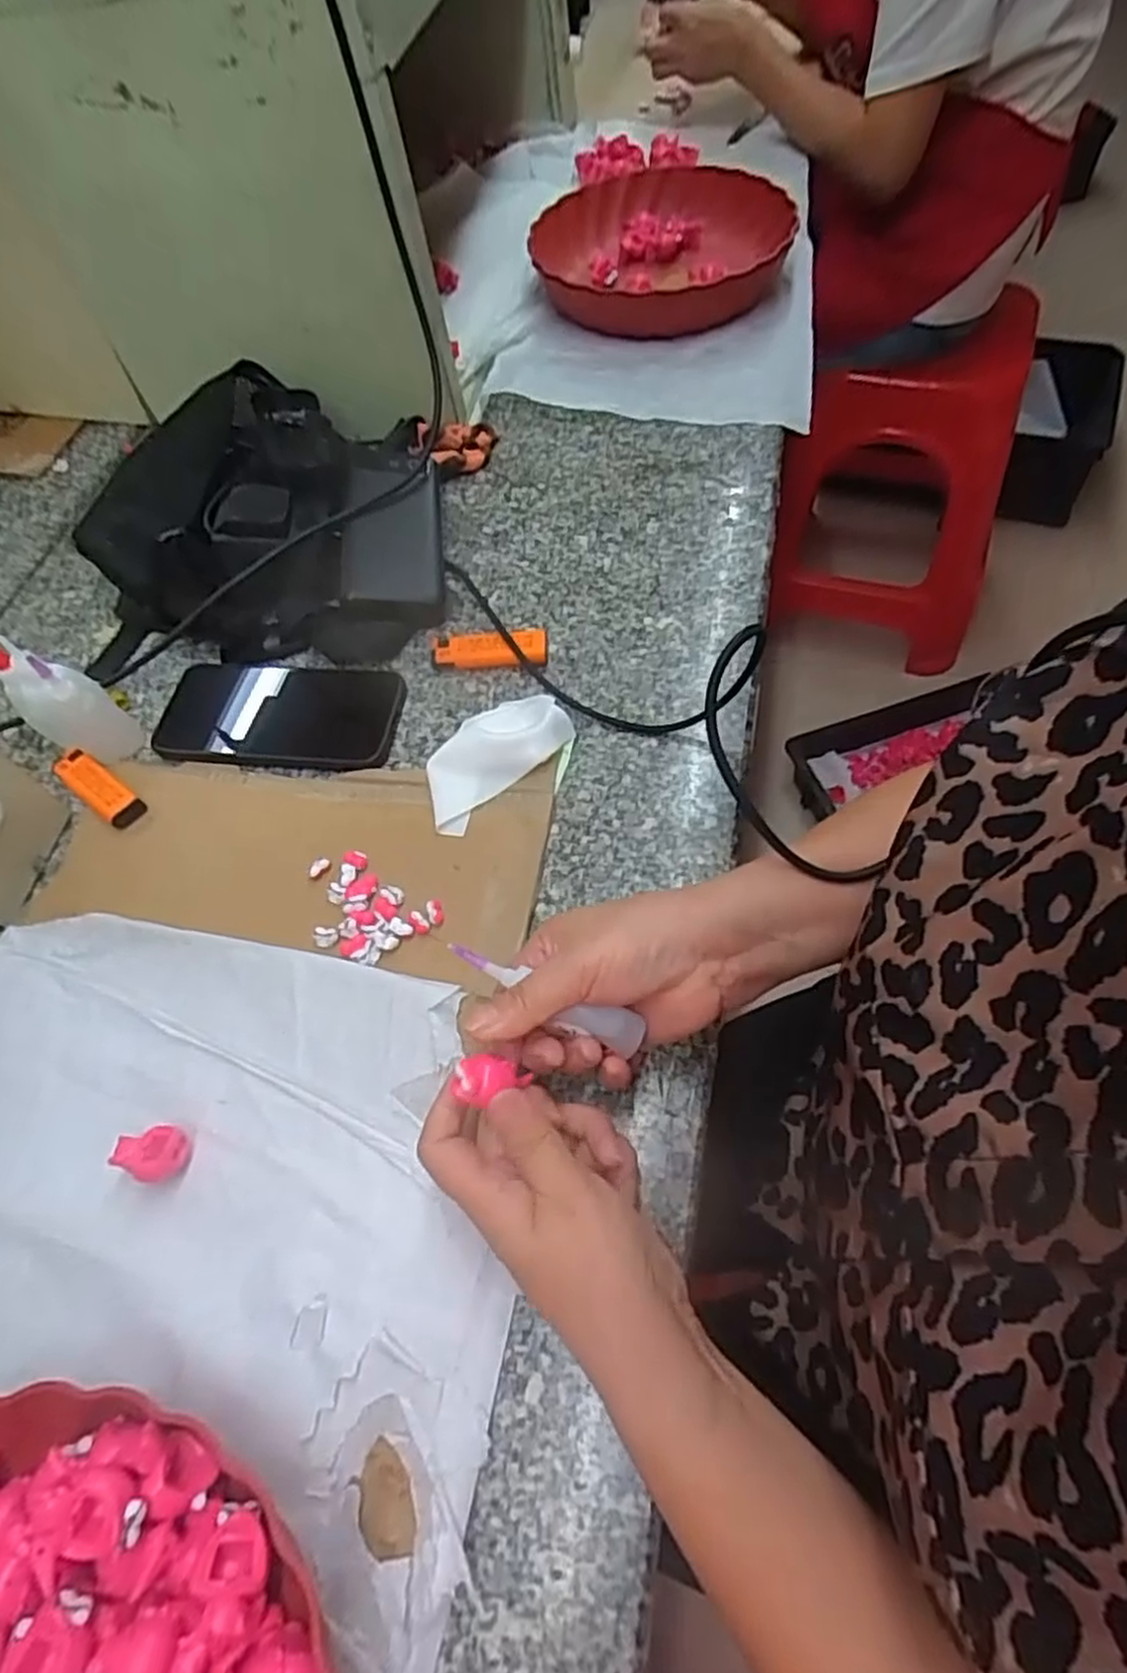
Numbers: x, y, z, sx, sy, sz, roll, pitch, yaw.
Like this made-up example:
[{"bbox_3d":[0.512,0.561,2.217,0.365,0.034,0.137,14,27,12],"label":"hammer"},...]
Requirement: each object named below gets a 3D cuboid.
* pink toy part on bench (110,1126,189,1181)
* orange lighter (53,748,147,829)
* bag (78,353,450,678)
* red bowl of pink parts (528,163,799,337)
[{"bbox_3d":[-0.196,0.153,0.363,0.034,0.015,0.025,0,60,4],"label":"pink toy part on bench"},{"bbox_3d":[-0.305,-0.034,0.493,0.086,0.008,0.023,32,69,23],"label":"orange lighter"},{"bbox_3d":[-0.230,-0.256,0.589,0.259,0.070,0.255,-7,60,4],"label":"bag"},{"bbox_3d":[0.092,-0.583,0.749,0.241,0.054,0.242,-22,60,-5],"label":"red bowl of pink parts"}]

